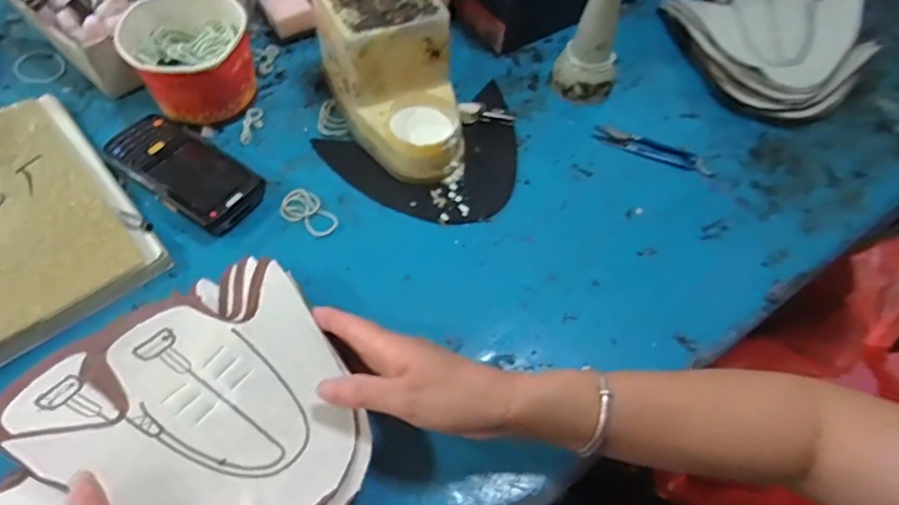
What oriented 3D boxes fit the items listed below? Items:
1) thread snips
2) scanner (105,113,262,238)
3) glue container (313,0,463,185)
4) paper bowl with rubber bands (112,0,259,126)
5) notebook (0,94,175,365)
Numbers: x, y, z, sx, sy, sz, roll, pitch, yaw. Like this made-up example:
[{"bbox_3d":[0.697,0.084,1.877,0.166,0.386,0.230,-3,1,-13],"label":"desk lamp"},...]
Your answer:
[{"bbox_3d":[0.208,-0.105,0.569,0.121,0.005,0.025,22,59,10],"label":"thread snips"},{"bbox_3d":[-0.235,-0.069,0.500,0.144,0.031,0.069,32,61,15],"label":"scanner"},{"bbox_3d":[-0.050,-0.169,0.528,0.106,0.116,0.190,-22,62,-17],"label":"glue container"},{"bbox_3d":[-0.248,-0.191,0.541,0.107,0.075,0.136,-18,61,-15],"label":"paper bowl with rubber bands"},{"bbox_3d":[-0.368,-0.026,0.465,0.170,0.033,0.240,-35,66,-23],"label":"notebook"}]

